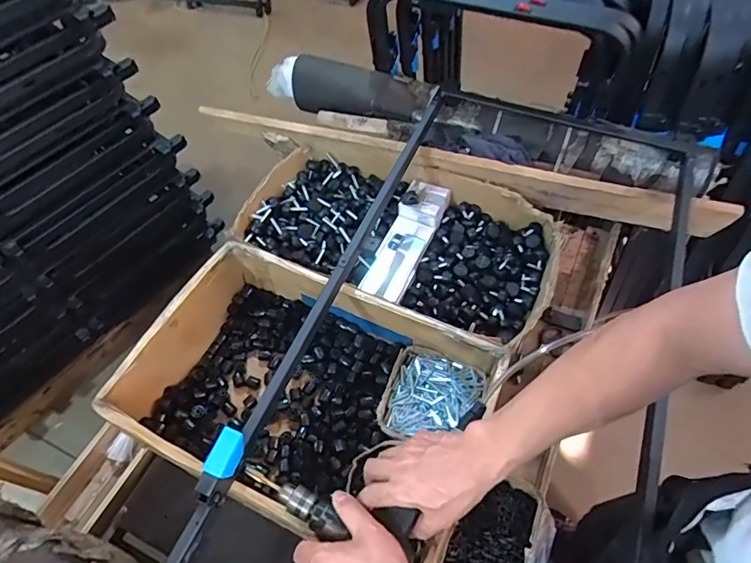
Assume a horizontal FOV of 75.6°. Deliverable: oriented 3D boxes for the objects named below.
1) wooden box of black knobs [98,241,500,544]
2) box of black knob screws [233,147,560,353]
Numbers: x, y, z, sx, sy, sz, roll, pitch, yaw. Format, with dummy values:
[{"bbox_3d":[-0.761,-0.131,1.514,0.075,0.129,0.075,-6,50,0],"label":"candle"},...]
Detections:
[{"bbox_3d":[-0.118,0.181,0.778,0.487,0.167,0.340,23,60,16],"label":"wooden box of black knobs"},{"bbox_3d":[0.035,-0.082,0.939,0.595,0.127,0.344,23,61,16],"label":"box of black knob screws"}]

